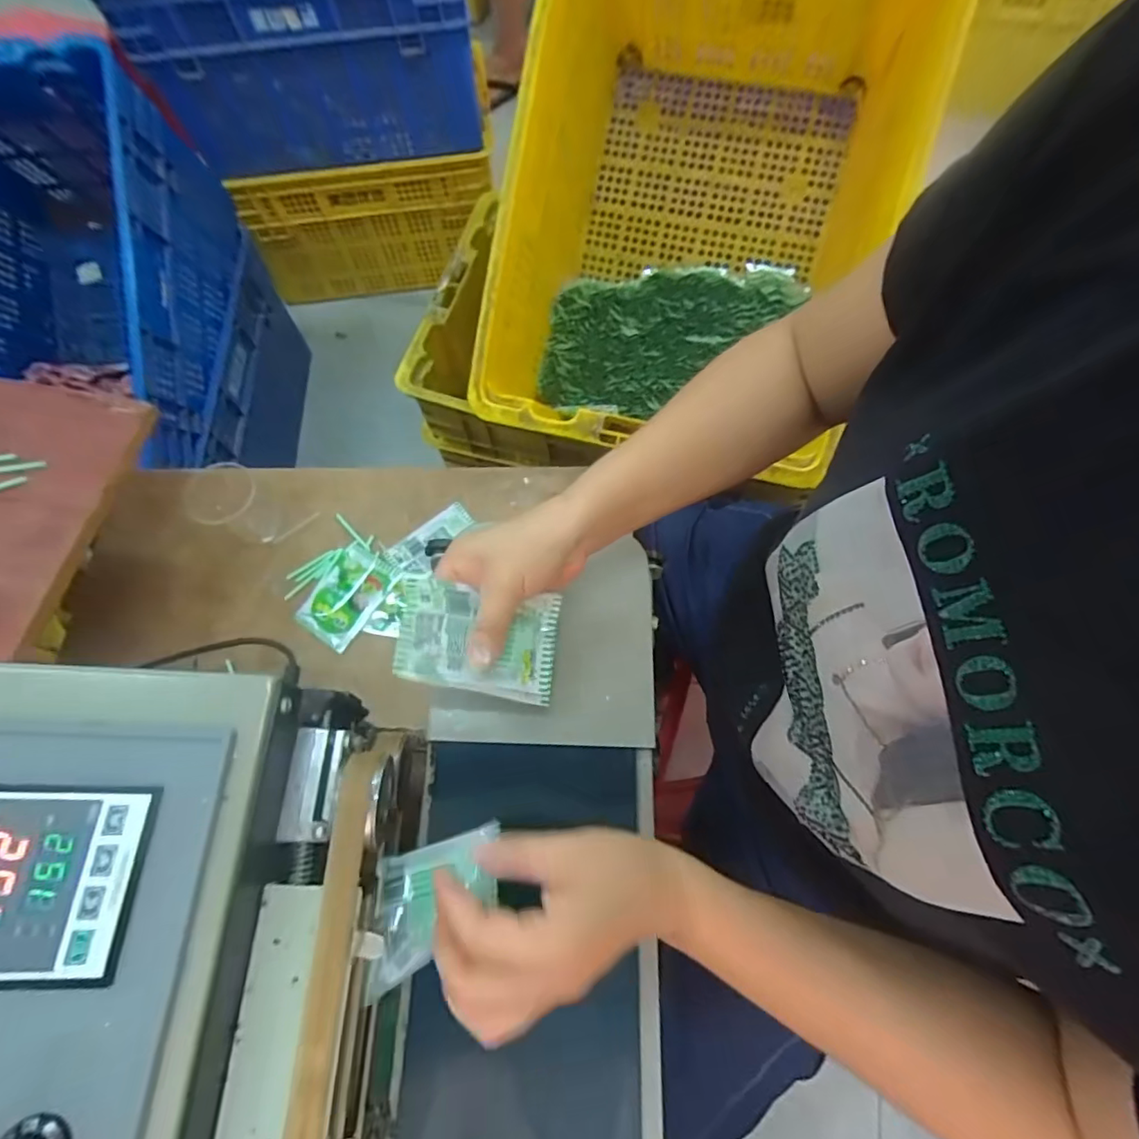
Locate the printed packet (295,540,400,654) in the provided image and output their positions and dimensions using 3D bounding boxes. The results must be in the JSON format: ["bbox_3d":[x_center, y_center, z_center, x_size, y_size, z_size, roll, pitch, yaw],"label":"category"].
[{"bbox_3d":[-0.232,0.026,0.576,0.068,0.013,0.100,30,73,11],"label":"printed packet"}]

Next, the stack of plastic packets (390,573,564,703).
[{"bbox_3d":[-0.055,0.044,0.344,0.101,0.011,0.065,12,75,-28],"label":"stack of plastic packets"}]

